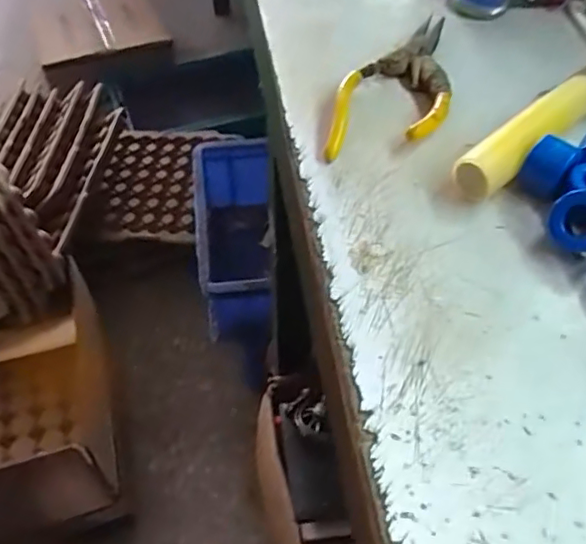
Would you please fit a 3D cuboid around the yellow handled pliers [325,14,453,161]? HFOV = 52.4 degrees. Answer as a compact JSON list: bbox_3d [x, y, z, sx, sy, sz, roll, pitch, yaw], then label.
[{"bbox_3d":[0.063,-0.117,0.365,0.065,0.022,0.140,8,52,6],"label":"yellow handled pliers"}]

